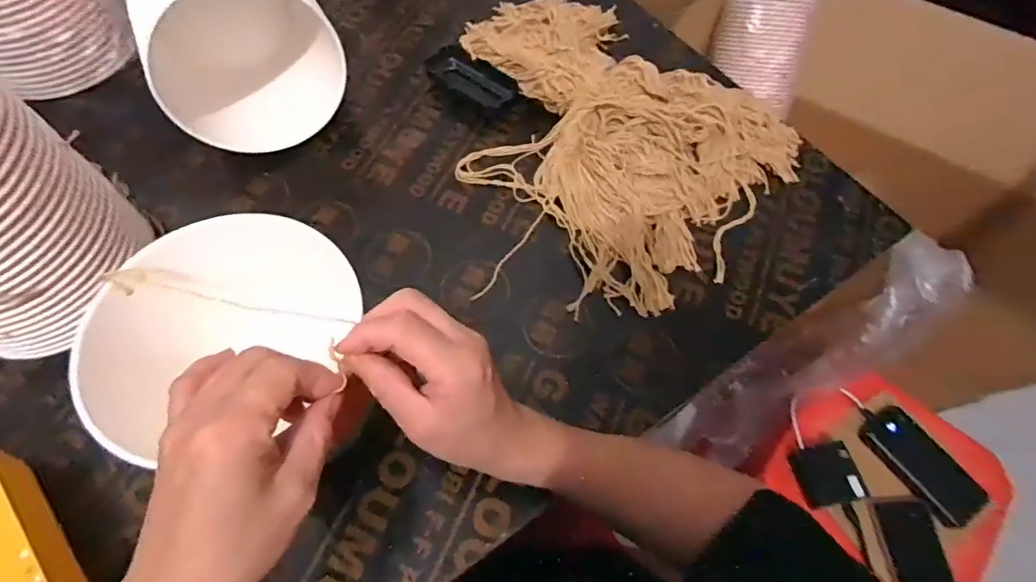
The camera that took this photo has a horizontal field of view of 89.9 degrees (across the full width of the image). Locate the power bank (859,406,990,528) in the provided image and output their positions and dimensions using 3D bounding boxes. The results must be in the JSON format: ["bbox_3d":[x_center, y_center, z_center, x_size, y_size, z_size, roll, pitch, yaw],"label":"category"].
[{"bbox_3d":[0.561,0.236,0.715,0.078,0.021,0.160,-29,67,-15],"label":"power bank"}]

